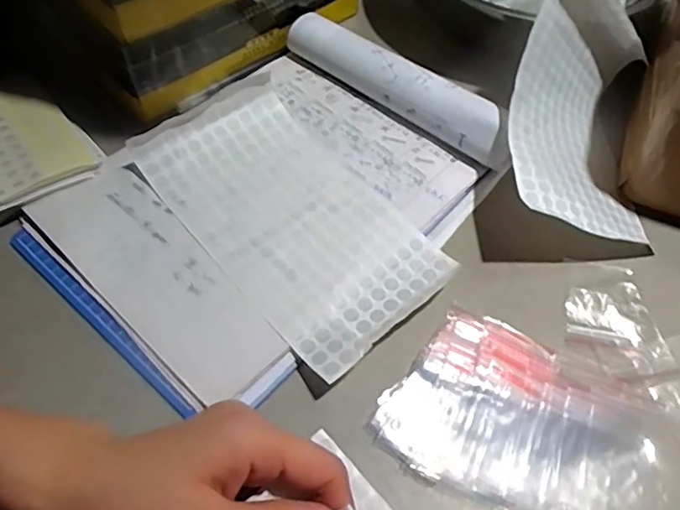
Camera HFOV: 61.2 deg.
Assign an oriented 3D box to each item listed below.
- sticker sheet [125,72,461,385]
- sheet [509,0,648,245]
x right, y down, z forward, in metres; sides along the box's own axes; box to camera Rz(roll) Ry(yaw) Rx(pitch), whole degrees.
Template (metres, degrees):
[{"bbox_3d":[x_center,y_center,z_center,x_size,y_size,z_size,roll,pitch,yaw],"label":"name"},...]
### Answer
[{"bbox_3d":[-0.035,-0.031,0.407,0.125,0.027,0.224,-36,64,-25],"label":"sticker sheet"},{"bbox_3d":[0.187,-0.110,0.433,0.116,0.106,0.202,11,55,4],"label":"sheet"}]

